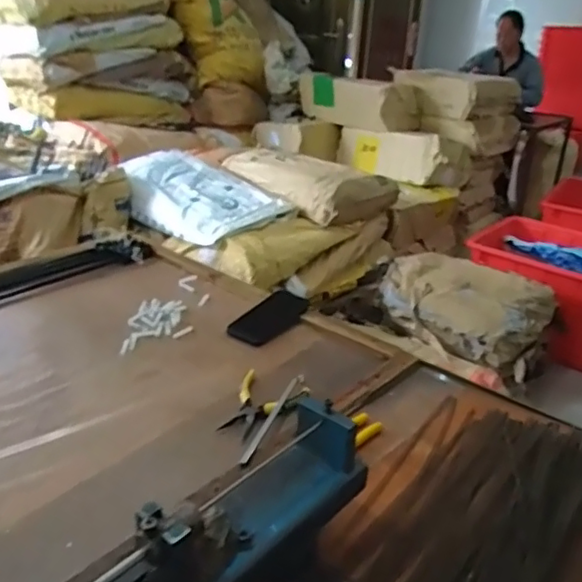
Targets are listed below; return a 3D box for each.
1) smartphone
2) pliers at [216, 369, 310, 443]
[{"bbox_3d":[-0.038,0.049,1.077,0.083,0.011,0.157,37,53,27],"label":"smartphone"},{"bbox_3d":[-0.045,0.163,0.847,0.104,0.017,0.126,16,28,24],"label":"pliers"}]

